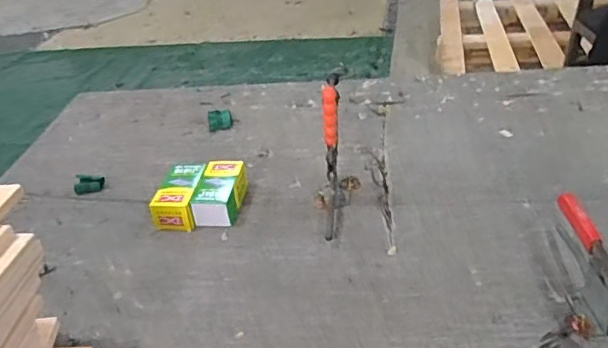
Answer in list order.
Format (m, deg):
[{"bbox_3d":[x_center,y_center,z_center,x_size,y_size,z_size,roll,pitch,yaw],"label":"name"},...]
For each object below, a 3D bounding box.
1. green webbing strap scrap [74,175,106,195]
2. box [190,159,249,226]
[{"bbox_3d":[-0.399,0.015,1.026,0.054,0.026,0.028,-18,36,-14],"label":"green webbing strap scrap"},{"bbox_3d":[-0.139,0.034,0.940,0.071,0.054,0.133,-1,35,9],"label":"box"}]

